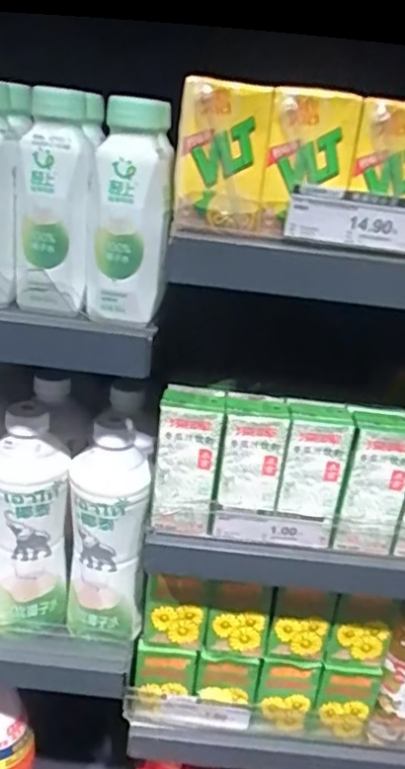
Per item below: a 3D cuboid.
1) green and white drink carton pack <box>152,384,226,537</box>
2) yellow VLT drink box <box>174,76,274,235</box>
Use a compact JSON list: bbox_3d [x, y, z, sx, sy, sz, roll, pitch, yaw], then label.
[{"bbox_3d":[-0.010,0.071,0.569,0.066,0.124,0.047,8,24,2],"label":"green and white drink carton pack"},{"bbox_3d":[0.016,-0.178,0.483,0.069,0.109,0.035,6,13,0],"label":"yellow VLT drink box"}]

